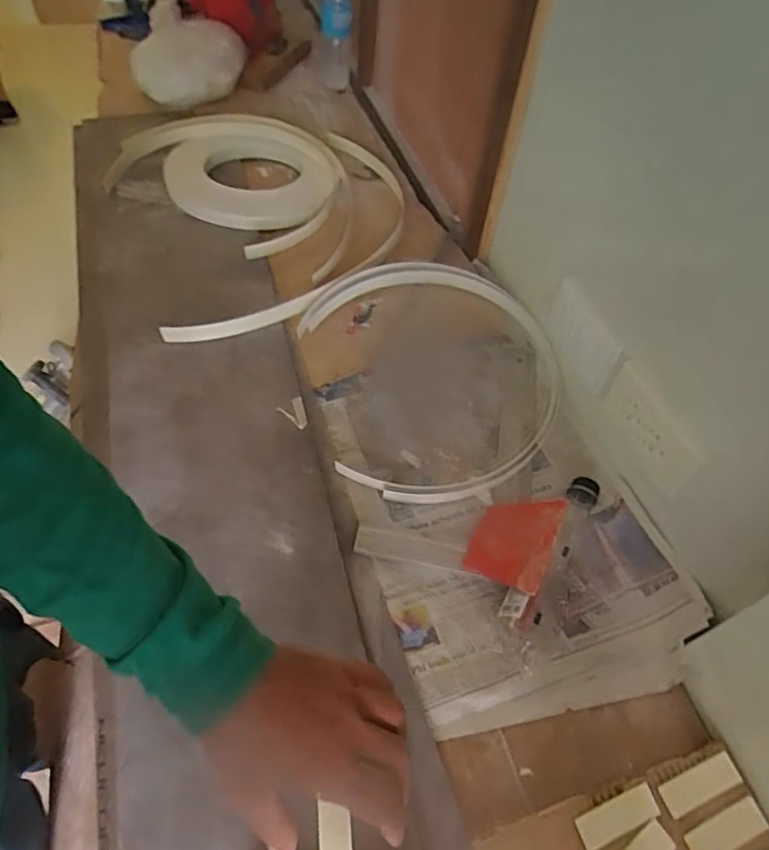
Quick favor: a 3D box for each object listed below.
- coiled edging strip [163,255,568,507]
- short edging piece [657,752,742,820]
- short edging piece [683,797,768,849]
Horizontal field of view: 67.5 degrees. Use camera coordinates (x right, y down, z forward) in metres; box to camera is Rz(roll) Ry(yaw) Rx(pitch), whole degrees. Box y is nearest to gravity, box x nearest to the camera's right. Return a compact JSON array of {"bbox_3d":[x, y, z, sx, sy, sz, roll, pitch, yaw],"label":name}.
[{"bbox_3d":[0.001,-0.099,0.705,0.428,0.052,0.329,36,59,22],"label":"coiled edging strip"},{"bbox_3d":[0.253,0.289,0.462,0.067,0.005,0.023,-17,56,-15],"label":"short edging piece"},{"bbox_3d":[0.264,0.314,0.443,0.066,0.004,0.024,-18,56,-16],"label":"short edging piece"}]

